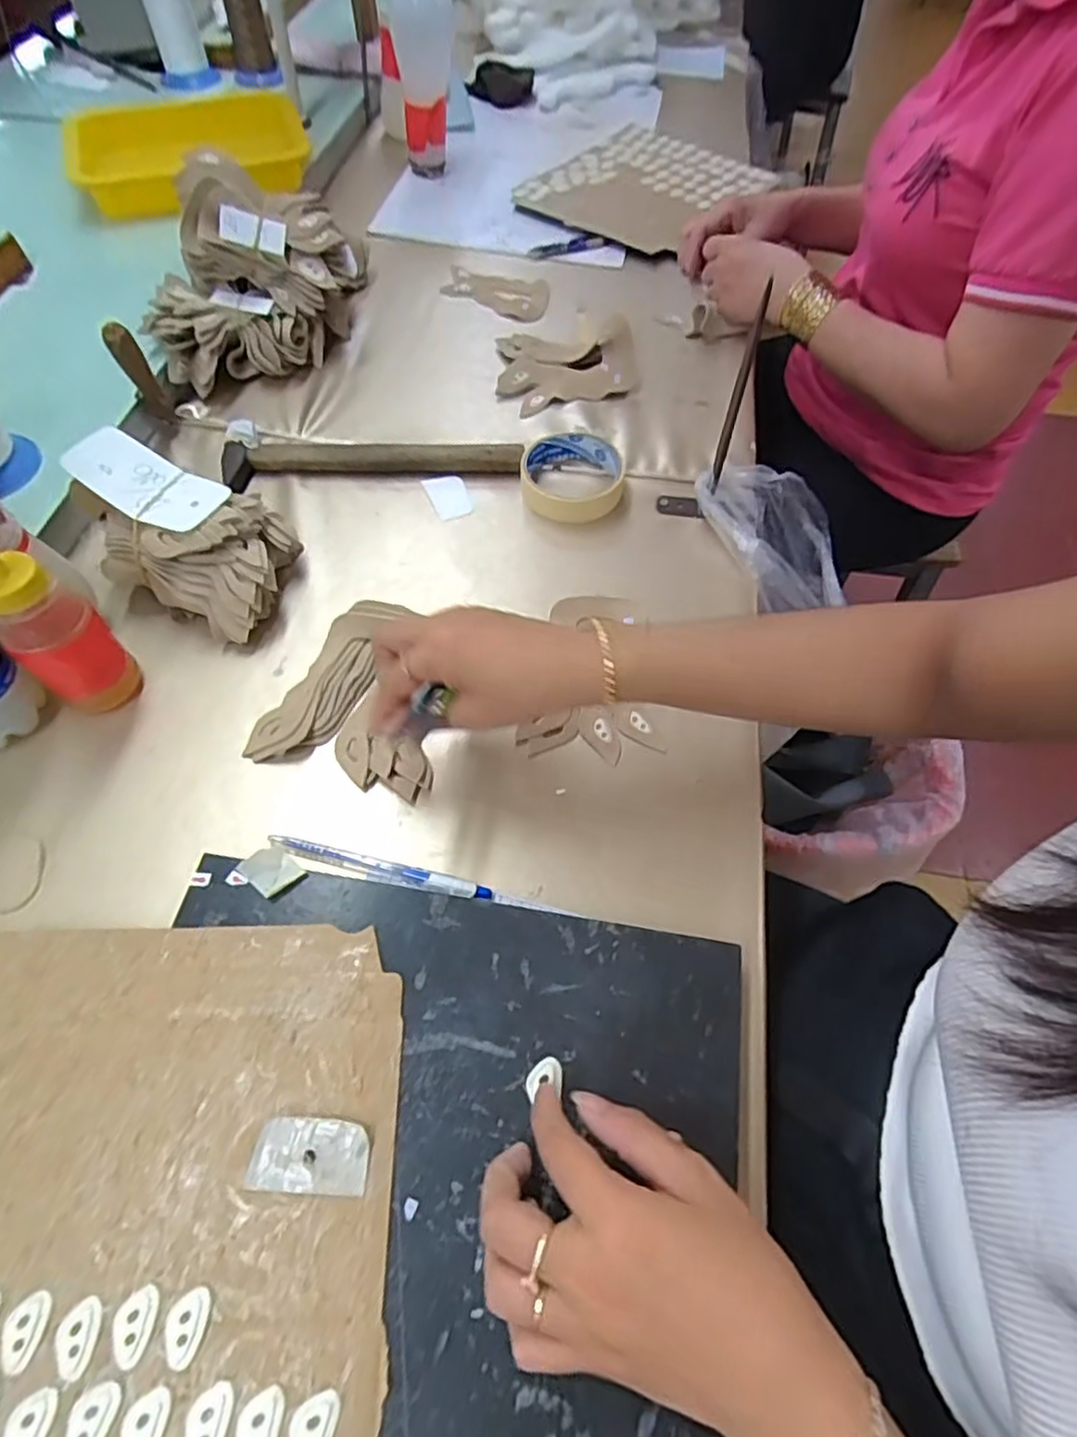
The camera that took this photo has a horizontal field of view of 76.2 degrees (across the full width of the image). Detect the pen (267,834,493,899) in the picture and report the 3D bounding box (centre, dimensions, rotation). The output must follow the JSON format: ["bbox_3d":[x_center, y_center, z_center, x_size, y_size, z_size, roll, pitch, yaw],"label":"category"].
[{"bbox_3d":[-0.095,0.089,0.411,0.136,0.011,0.013,13,59,5],"label":"pen"}]

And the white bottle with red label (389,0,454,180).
[{"bbox_3d":[-0.132,-0.754,0.815,0.064,0.192,0.082,-4,59,-5],"label":"white bottle with red label"}]

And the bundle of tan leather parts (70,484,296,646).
[{"bbox_3d":[-0.242,-0.124,0.497,0.124,0.070,0.099,22,61,10],"label":"bundle of tan leather parts"}]

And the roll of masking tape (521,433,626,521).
[{"bbox_3d":[0.029,-0.208,0.584,0.086,0.024,0.095,9,59,2],"label":"roll of masking tape"}]

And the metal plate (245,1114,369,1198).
[{"bbox_3d":[-0.104,0.198,0.313,0.052,0.004,0.028,5,59,0],"label":"metal plate"}]

